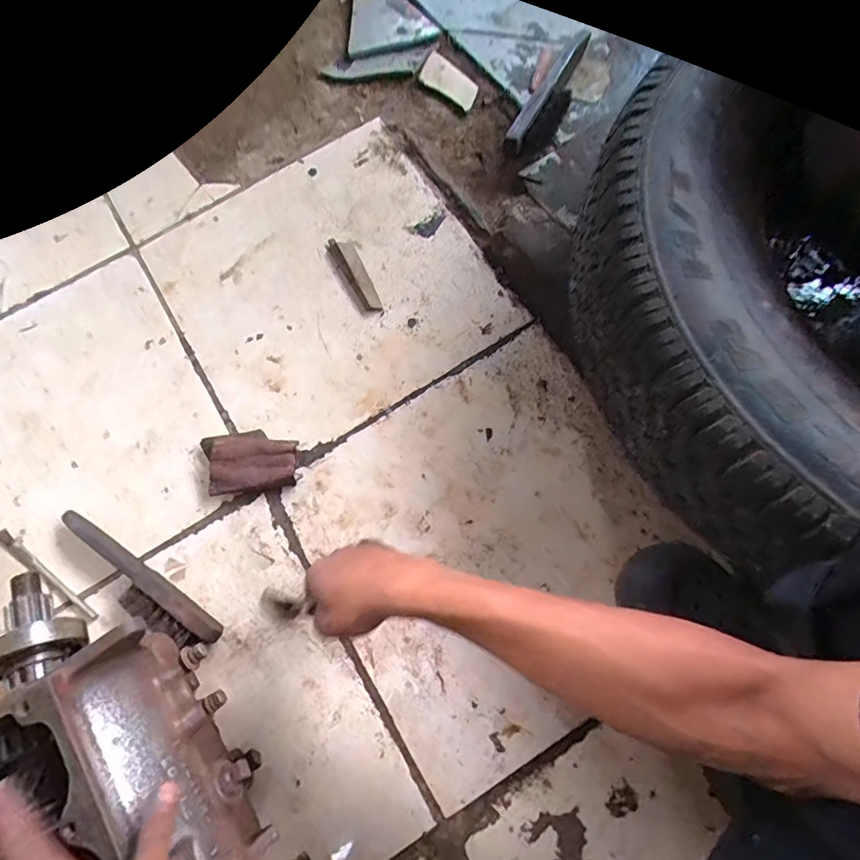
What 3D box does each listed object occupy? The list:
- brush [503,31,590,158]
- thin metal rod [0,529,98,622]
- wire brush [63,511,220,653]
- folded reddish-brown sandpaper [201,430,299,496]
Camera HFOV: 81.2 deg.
[{"bbox_3d":[0.170,-0.463,0.698,0.055,0.036,0.202,31,77,10],"label":"brush"},{"bbox_3d":[-0.449,0.167,0.587,0.170,0.009,0.015,34,78,15],"label":"thin metal rod"},{"bbox_3d":[-0.332,0.172,0.563,0.230,0.032,0.039,33,78,11],"label":"wire brush"},{"bbox_3d":[-0.215,0.037,0.604,0.110,0.027,0.076,-11,74,-1],"label":"folded reddish-brown sandpaper"}]

